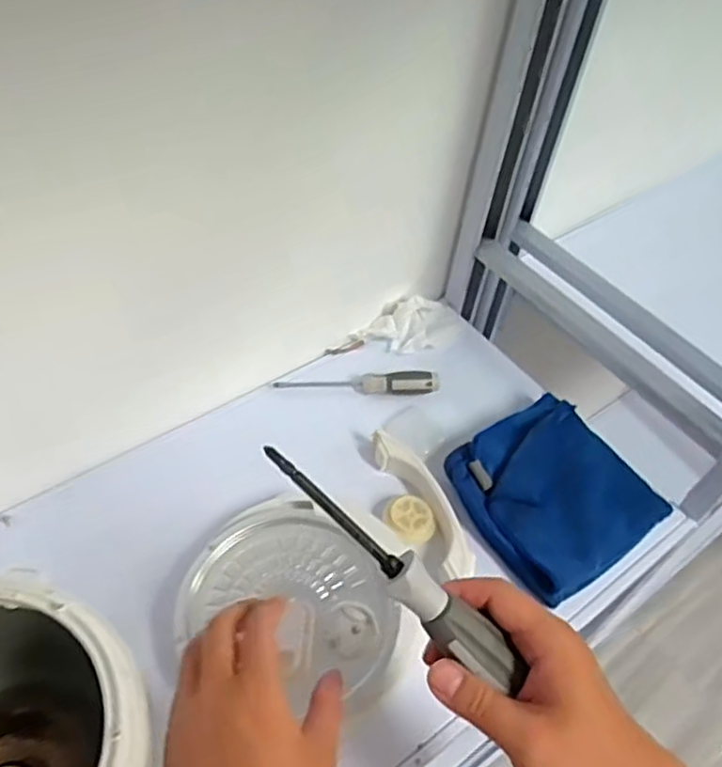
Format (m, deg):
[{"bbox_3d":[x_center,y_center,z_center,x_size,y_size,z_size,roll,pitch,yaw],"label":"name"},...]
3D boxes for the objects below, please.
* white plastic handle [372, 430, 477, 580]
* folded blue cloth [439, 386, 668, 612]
[{"bbox_3d":[0.061,0.115,0.680,0.036,0.032,0.169,-18,54,-20],"label":"white plastic handle"},{"bbox_3d":[0.196,0.105,0.696,0.175,0.035,0.169,-29,59,-27],"label":"folded blue cloth"}]

